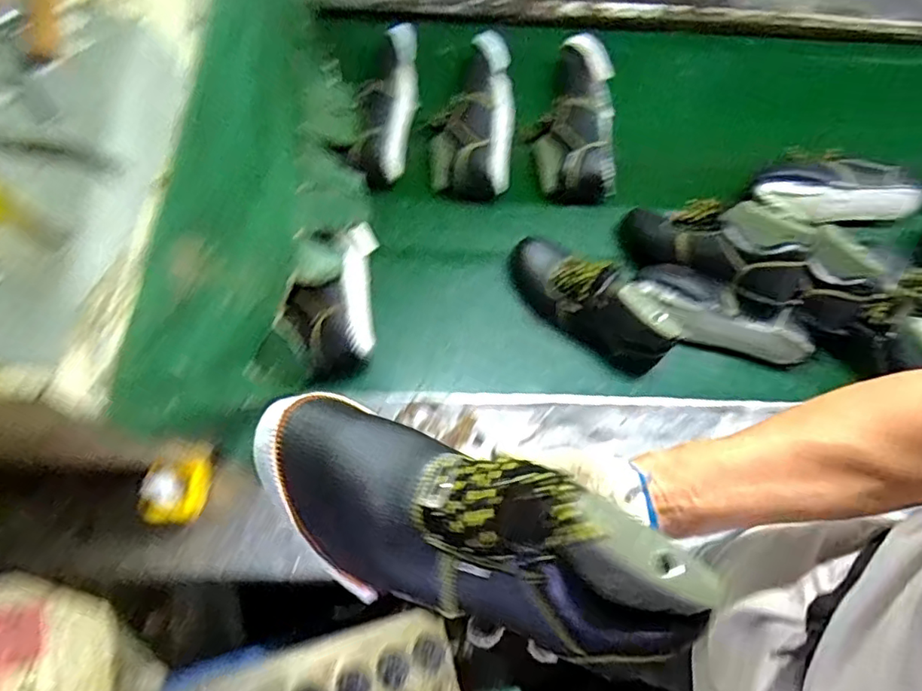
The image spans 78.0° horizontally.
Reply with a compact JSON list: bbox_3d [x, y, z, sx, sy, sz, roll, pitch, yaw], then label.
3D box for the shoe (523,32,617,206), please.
[{"bbox_3d":[0.195,-0.392,0.971,0.139,0.106,0.280,4,68,-1],"label":"shoe"}]

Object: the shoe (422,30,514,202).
[{"bbox_3d":[0.027,-0.394,0.976,0.143,0.092,0.296,12,81,2],"label":"shoe"}]

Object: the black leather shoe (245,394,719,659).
[{"bbox_3d":[0.004,0.113,0.364,0.288,0.091,0.114,18,68,14],"label":"black leather shoe"}]

